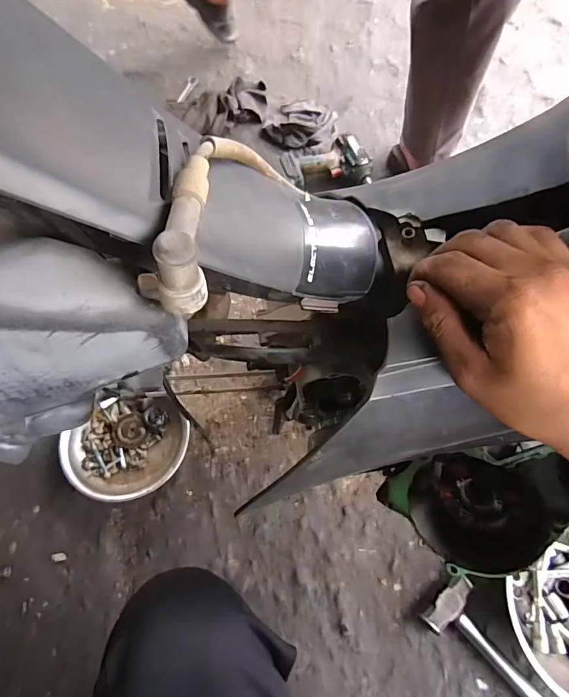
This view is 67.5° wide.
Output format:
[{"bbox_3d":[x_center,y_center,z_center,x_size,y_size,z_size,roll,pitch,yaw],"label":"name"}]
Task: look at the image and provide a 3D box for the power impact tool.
[{"bbox_3d":[0.093,-0.426,0.987,0.201,0.070,0.135,-5,69,-5],"label":"power impact tool"}]

